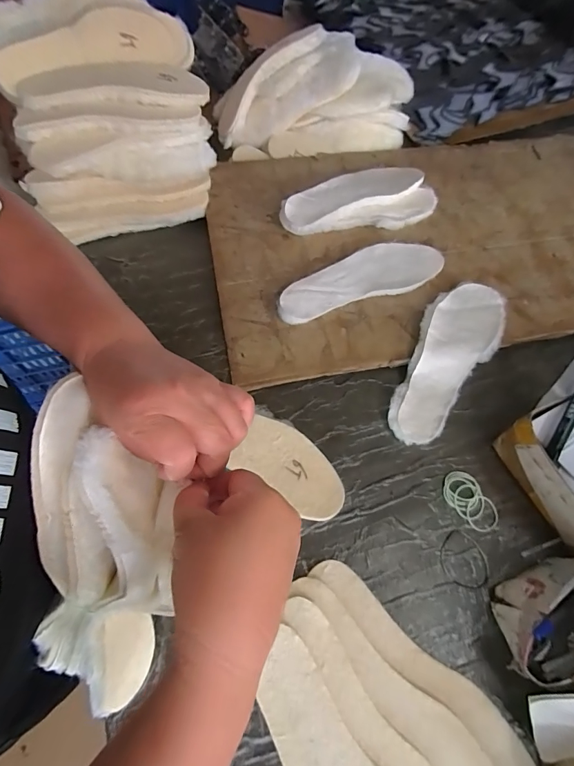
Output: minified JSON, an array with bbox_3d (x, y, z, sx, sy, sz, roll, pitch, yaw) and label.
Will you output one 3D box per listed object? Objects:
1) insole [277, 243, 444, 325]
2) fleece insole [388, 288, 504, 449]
[{"bbox_3d":[0.115,-0.168,0.630,0.280,0.020,0.096,-18,64,-11],"label":"insole"},{"bbox_3d":[0.233,-0.042,0.578,0.110,0.038,0.289,32,65,15],"label":"fleece insole"}]

